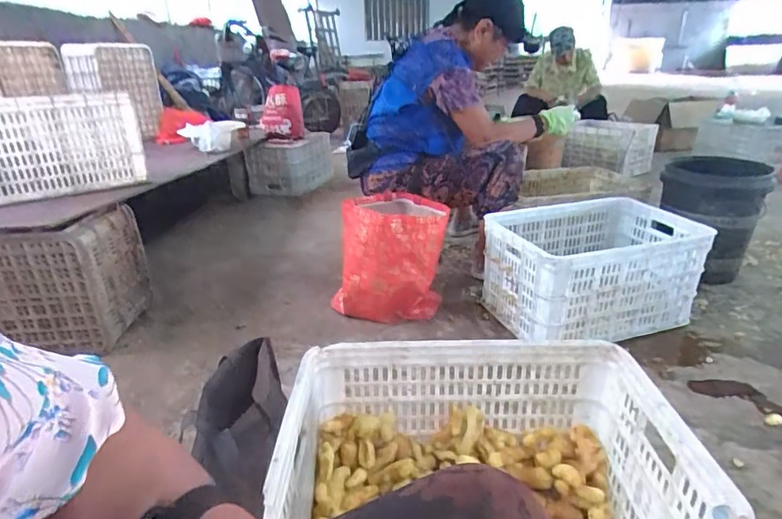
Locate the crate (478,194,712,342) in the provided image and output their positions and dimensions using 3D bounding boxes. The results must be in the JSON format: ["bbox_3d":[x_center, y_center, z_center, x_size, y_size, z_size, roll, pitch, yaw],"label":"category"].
[{"bbox_3d":[0.578,0.022,1.403,0.540,0.273,0.357,-7,24,-14],"label":"crate"}]

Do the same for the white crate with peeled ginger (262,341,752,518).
[{"bbox_3d":[0.126,0.337,0.706,0.522,0.285,0.357,-1,24,2],"label":"white crate with peeled ginger"}]

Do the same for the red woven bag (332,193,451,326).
[{"bbox_3d":[-0.009,-0.008,1.451,0.318,0.326,0.241,0,24,3],"label":"red woven bag"}]

